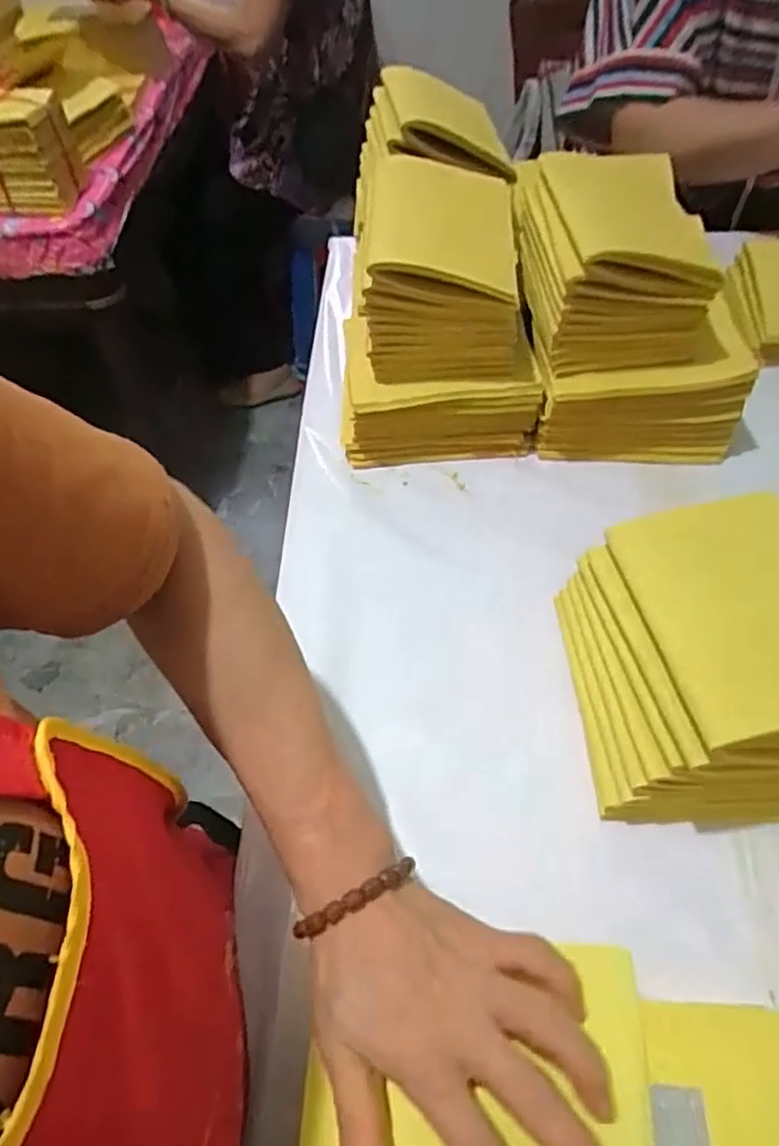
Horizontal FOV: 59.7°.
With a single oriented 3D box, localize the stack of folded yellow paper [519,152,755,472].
[{"bbox_3d":[0.205,-0.234,0.595,0.167,0.166,0.226,-4,54,0],"label":"stack of folded yellow paper"}]

